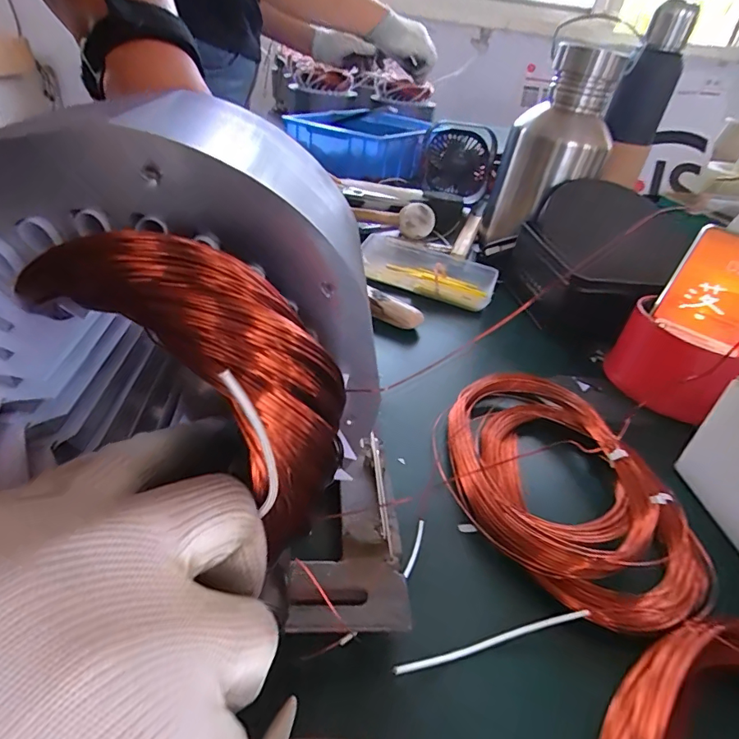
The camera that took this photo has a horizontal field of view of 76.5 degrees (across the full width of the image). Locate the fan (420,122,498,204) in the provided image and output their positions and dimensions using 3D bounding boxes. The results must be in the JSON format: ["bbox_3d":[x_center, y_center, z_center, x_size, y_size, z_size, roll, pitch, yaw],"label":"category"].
[{"bbox_3d":[0.147,-0.352,0.780,0.115,0.094,0.058,18,37,14],"label":"fan"}]

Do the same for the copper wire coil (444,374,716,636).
[{"bbox_3d":[0.118,0.067,0.296,0.131,0.020,0.188,-9,39,-22],"label":"copper wire coil"}]

